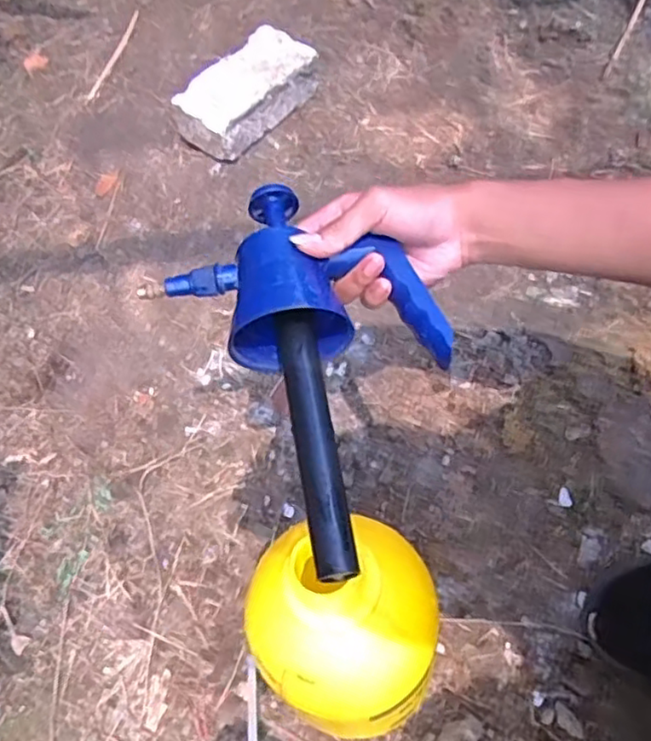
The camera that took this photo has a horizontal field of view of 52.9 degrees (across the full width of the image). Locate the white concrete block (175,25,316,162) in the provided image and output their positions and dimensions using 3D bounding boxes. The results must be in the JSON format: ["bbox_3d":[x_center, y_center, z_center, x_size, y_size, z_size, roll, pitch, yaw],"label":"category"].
[{"bbox_3d":[-0.106,-0.384,0.909,0.101,0.081,0.200,32,66,21],"label":"white concrete block"}]

